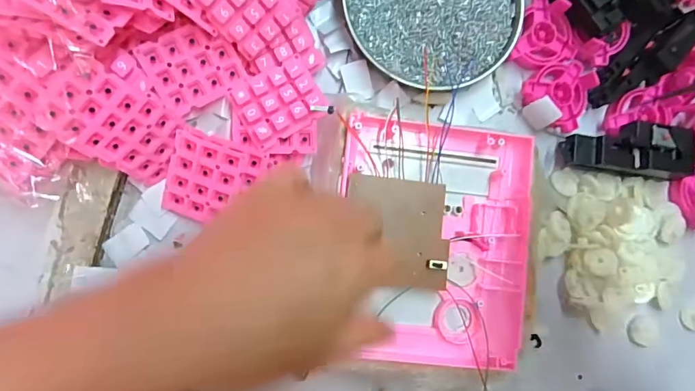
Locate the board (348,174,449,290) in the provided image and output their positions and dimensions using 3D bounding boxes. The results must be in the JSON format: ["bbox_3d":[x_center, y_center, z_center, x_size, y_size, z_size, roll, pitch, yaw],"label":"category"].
[{"bbox_3d":[0.035,0.025,0.294,0.069,0.006,0.072,5,84,-8],"label":"board"}]

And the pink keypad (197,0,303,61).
[{"bbox_3d":[-0.065,-0.125,0.284,0.049,0.009,0.059,-43,129,4],"label":"pink keypad"}]

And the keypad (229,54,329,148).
[{"bbox_3d":[-0.047,-0.067,0.304,0.057,0.010,0.048,-31,92,-7],"label":"keypad"}]

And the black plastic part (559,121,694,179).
[{"bbox_3d":[0.222,-0.036,0.340,0.102,0.026,0.038,6,87,-7],"label":"black plastic part"}]

